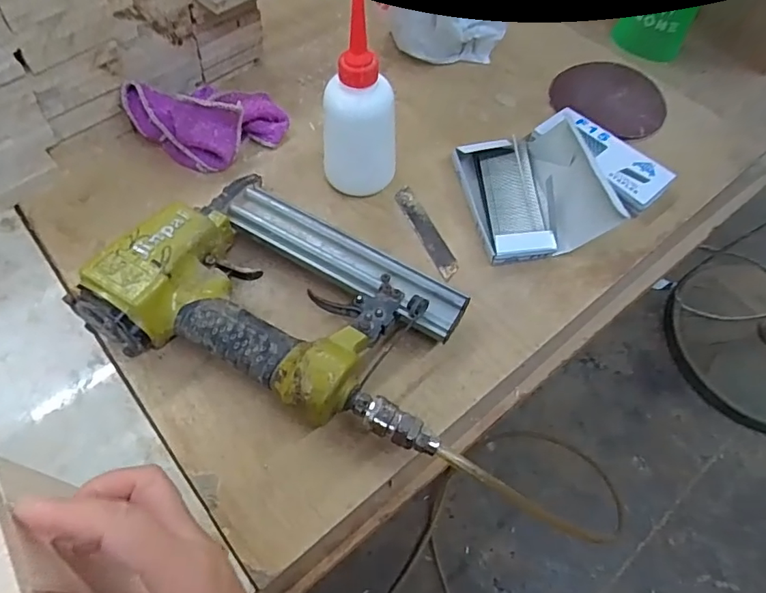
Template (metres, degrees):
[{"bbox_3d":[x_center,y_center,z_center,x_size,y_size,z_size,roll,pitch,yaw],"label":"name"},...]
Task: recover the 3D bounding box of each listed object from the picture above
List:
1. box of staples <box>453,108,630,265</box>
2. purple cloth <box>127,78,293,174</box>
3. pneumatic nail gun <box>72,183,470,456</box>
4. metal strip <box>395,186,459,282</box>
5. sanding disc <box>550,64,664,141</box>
[{"bbox_3d":[0.132,-0.100,0.462,0.115,0.037,0.141,-8,59,-8],"label":"box of staples"},{"bbox_3d":[-0.159,-0.161,0.479,0.135,0.053,0.081,-18,61,-14],"label":"purple cloth"},{"bbox_3d":[-0.068,-0.001,0.377,0.250,0.059,0.159,19,59,8],"label":"pneumatic nail gun"},{"bbox_3d":[0.038,-0.057,0.452,0.018,0.004,0.101,-20,62,-14],"label":"metal strip"},{"bbox_3d":[0.235,-0.207,0.545,0.114,0.017,0.107,1,59,-2],"label":"sanding disc"}]

